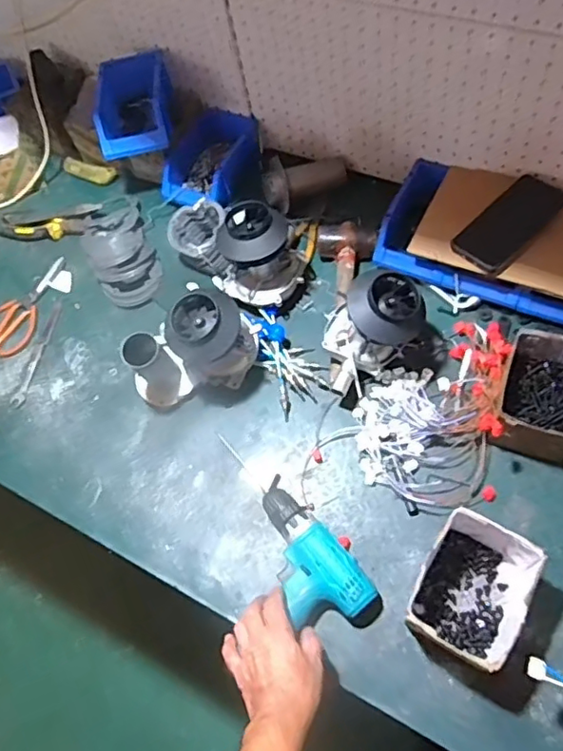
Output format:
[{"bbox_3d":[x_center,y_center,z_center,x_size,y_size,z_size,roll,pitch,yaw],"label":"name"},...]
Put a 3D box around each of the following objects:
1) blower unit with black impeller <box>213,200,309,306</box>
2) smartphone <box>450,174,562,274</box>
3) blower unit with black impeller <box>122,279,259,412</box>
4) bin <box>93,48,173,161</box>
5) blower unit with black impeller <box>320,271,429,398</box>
[{"bbox_3d":[-0.037,-0.183,0.899,0.145,0.120,0.112,-22,62,-3],"label":"blower unit with black impeller"},{"bbox_3d":[0.328,-0.221,0.851,0.171,0.017,0.084,-47,64,-4],"label":"smartphone"},{"bbox_3d":[-0.136,-0.041,0.865,0.194,0.169,0.101,-13,62,3],"label":"blower unit with black impeller"},{"bbox_3d":[-0.248,-0.461,0.996,0.116,0.094,0.163,-10,62,4],"label":"bin"},{"bbox_3d":[0.120,-0.065,0.825,0.150,0.150,0.094,-27,62,-5],"label":"blower unit with black impeller"}]

